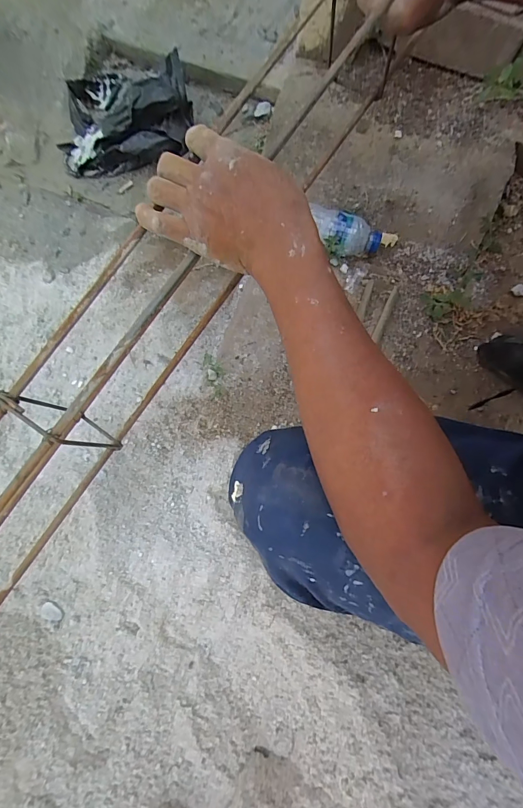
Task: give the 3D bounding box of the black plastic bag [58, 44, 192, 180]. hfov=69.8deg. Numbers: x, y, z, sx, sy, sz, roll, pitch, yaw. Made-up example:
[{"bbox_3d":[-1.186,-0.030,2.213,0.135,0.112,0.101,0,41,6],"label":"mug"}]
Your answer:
[{"bbox_3d":[-0.243,-0.515,0.643,0.235,0.100,0.183,-8,80,0],"label":"black plastic bag"}]

